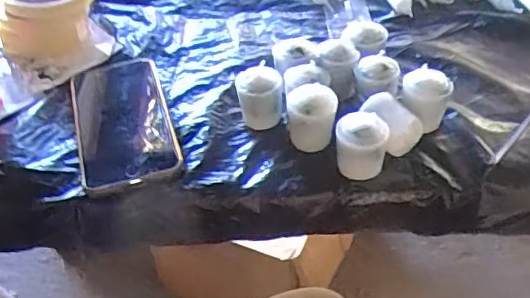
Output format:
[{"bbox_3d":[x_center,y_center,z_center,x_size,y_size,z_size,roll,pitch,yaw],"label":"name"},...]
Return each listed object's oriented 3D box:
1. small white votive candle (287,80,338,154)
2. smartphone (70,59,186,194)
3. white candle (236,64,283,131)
[{"bbox_3d":[0.039,-0.024,0.461,0.038,0.047,0.036,0,44,6],"label":"small white votive candle"},{"bbox_3d":[-0.125,-0.026,0.493,0.080,0.009,0.154,-16,45,-10],"label":"smartphone"},{"bbox_3d":[-0.004,-0.041,0.478,0.036,0.047,0.030,-2,44,4],"label":"white candle"}]

